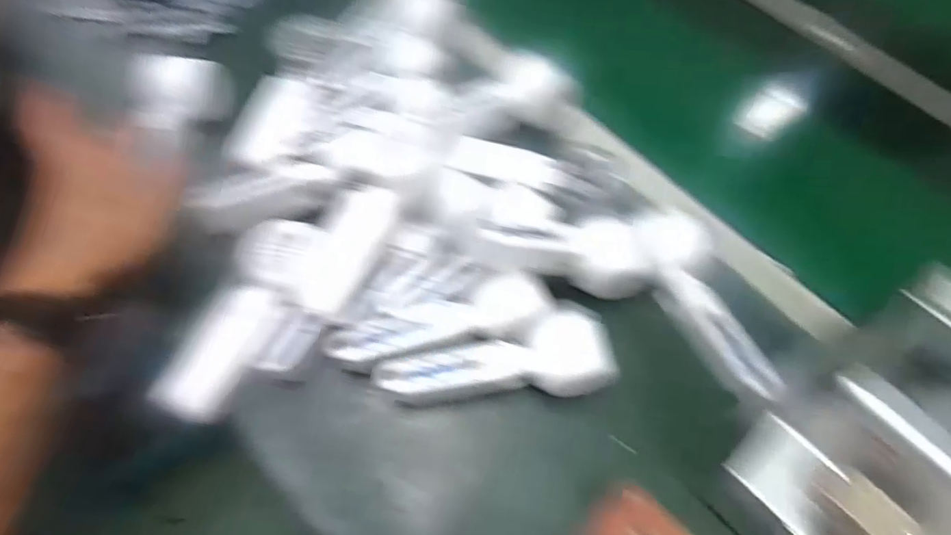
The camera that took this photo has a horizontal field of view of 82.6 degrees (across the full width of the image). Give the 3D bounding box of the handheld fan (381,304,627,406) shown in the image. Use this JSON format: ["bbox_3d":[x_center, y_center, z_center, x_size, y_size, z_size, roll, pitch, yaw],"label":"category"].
[{"bbox_3d":[0.017,0.078,0.425,0.172,0.044,0.058,-10,64,-9],"label":"handheld fan"}]

